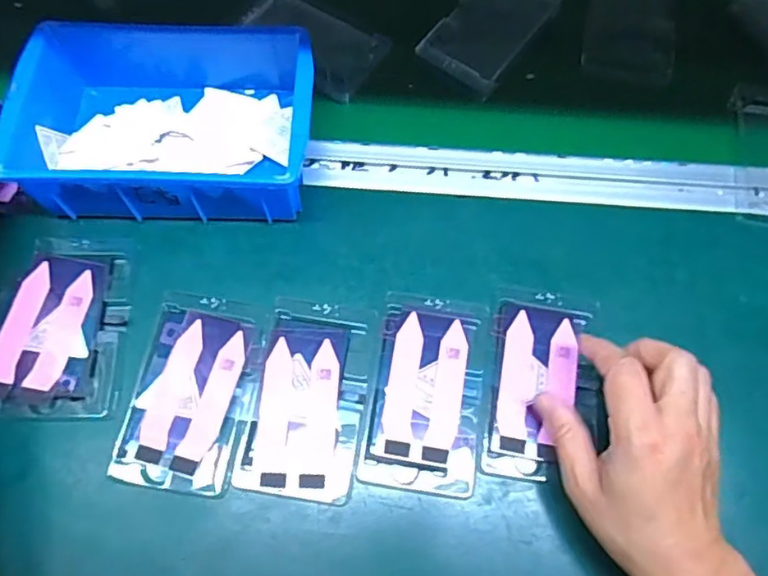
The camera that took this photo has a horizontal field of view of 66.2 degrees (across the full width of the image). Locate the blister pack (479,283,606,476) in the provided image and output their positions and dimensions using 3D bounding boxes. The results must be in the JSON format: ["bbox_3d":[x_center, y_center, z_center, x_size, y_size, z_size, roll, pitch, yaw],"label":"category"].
[{"bbox_3d":[0.105,0.060,0.390,0.071,0.014,0.126,9,69,1],"label":"blister pack"}]

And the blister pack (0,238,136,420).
[{"bbox_3d":[-0.222,0.029,0.398,0.093,0.004,0.139,-1,69,-2],"label":"blister pack"}]

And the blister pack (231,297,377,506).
[{"bbox_3d":[-0.049,0.069,0.386,0.074,0.005,0.129,7,69,1],"label":"blister pack"}]

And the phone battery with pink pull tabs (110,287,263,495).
[{"bbox_3d":[-0.125,0.066,0.387,0.077,0.007,0.126,10,69,2],"label":"phone battery with pink pull tabs"}]

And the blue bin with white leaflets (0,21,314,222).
[{"bbox_3d":[-0.153,-0.130,0.434,0.202,0.059,0.156,2,69,-1],"label":"blue bin with white leaflets"}]

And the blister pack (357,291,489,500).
[{"bbox_3d":[0.028,0.067,0.388,0.072,0.008,0.129,9,69,1],"label":"blister pack"}]

